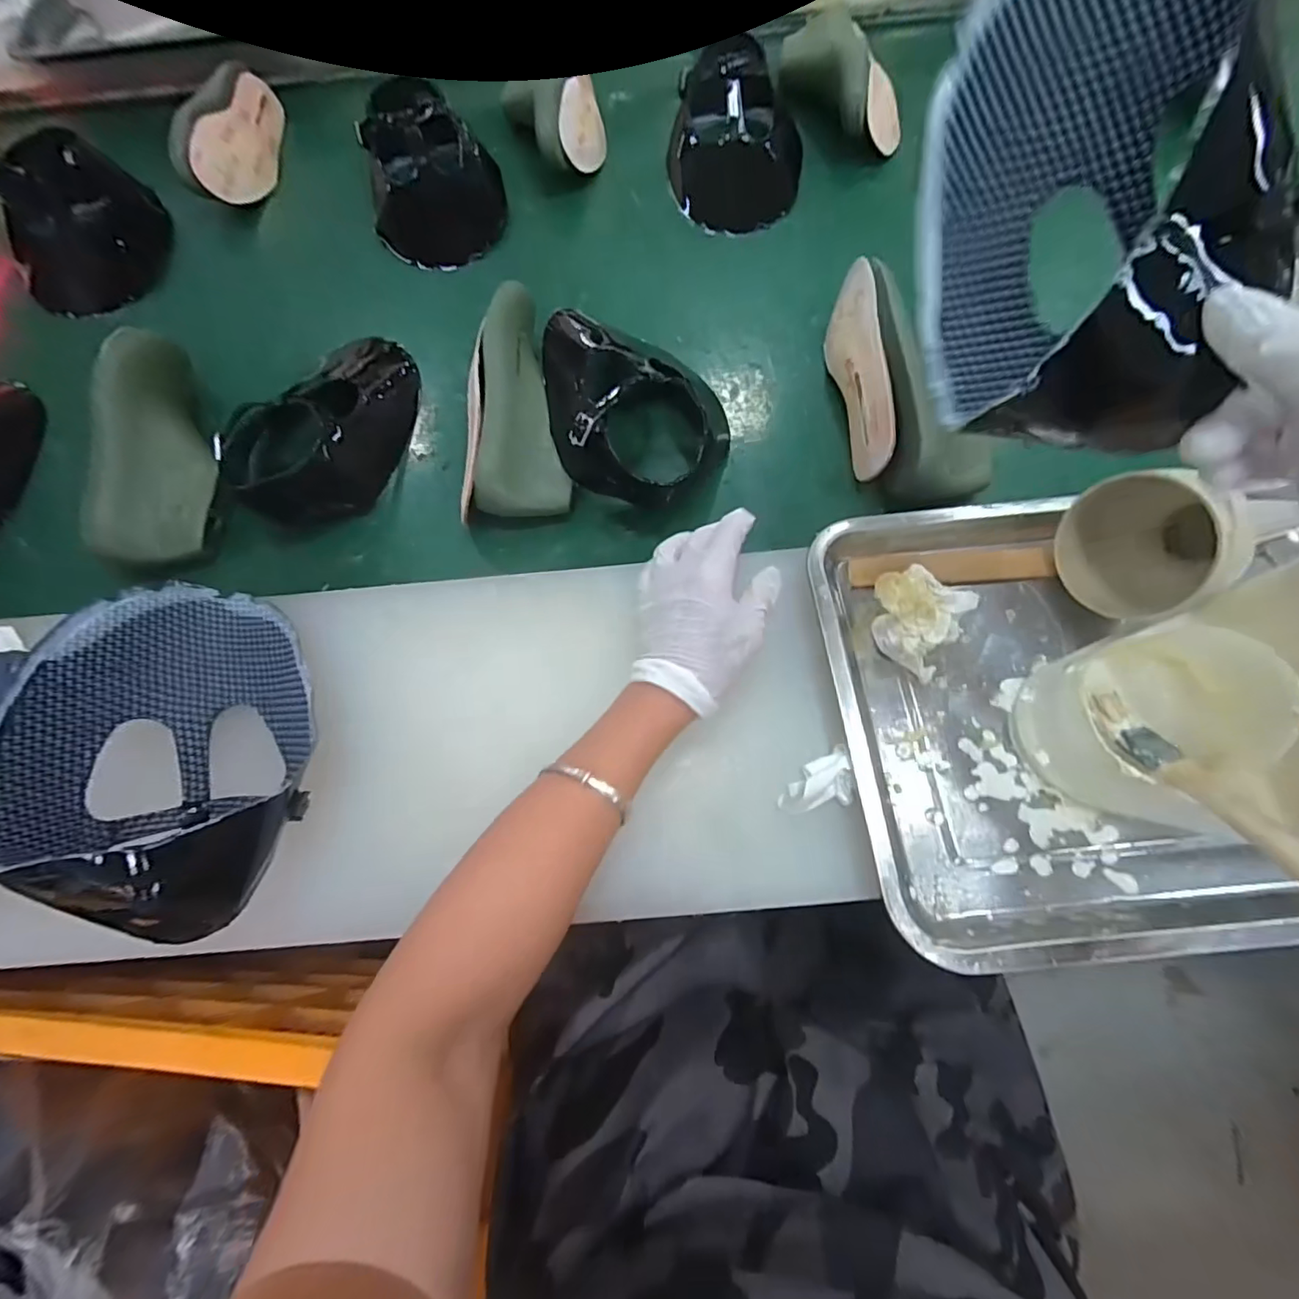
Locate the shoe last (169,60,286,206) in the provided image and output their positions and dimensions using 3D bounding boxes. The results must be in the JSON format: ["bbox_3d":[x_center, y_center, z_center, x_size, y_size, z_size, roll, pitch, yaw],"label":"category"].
[{"bbox_3d":[-0.497,-0.611,0.662,0.060,0.077,0.219,-3,68,1],"label":"shoe last"}]

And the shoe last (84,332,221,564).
[{"bbox_3d":[-0.440,-0.177,0.489,0.075,0.096,0.205,-18,69,-4],"label":"shoe last"}]

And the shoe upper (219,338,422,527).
[{"bbox_3d":[-0.286,-0.219,0.505,0.110,0.088,0.227,15,70,8],"label":"shoe upper"}]

